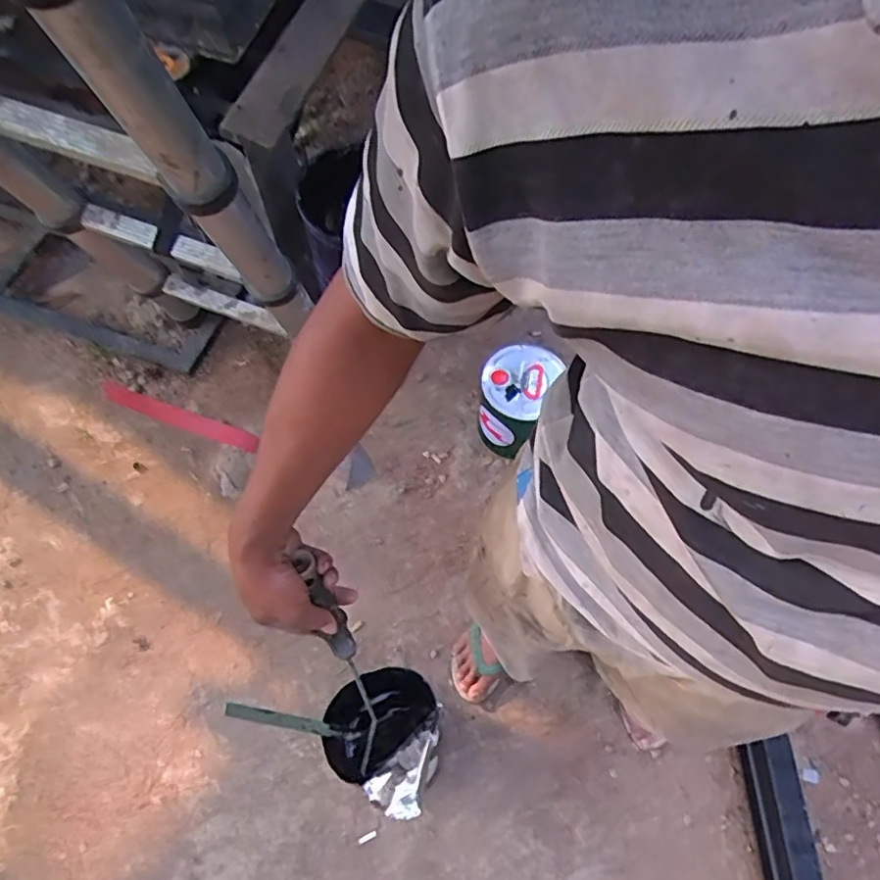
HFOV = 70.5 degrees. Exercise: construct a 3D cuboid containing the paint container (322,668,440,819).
[{"bbox_3d":[-0.094,0.486,1.050,0.178,0.242,0.185,1,67,-2],"label":"paint container"}]

